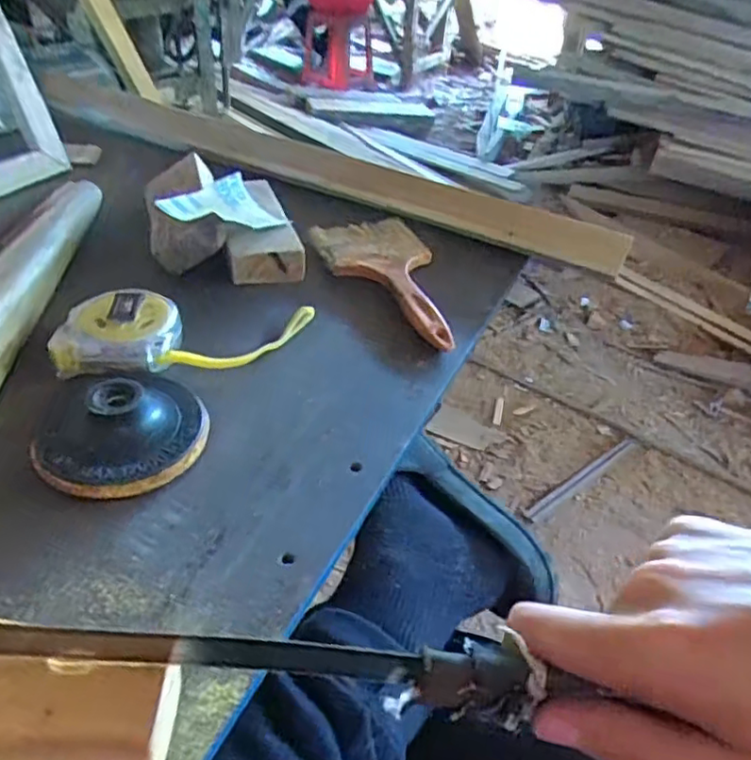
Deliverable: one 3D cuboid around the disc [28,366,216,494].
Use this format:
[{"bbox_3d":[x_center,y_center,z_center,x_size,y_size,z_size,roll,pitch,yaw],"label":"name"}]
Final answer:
[{"bbox_3d":[-0.139,0.019,0.349,0.086,0.029,0.096,3,39,-4],"label":"disc"}]

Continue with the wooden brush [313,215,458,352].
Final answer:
[{"bbox_3d":[0.024,-0.087,0.514,0.089,0.015,0.185,-20,46,-28],"label":"wooden brush"}]

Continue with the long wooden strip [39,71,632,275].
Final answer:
[{"bbox_3d":[-0.084,-0.226,0.645,0.672,0.035,0.045,22,42,18],"label":"long wooden strip"}]

